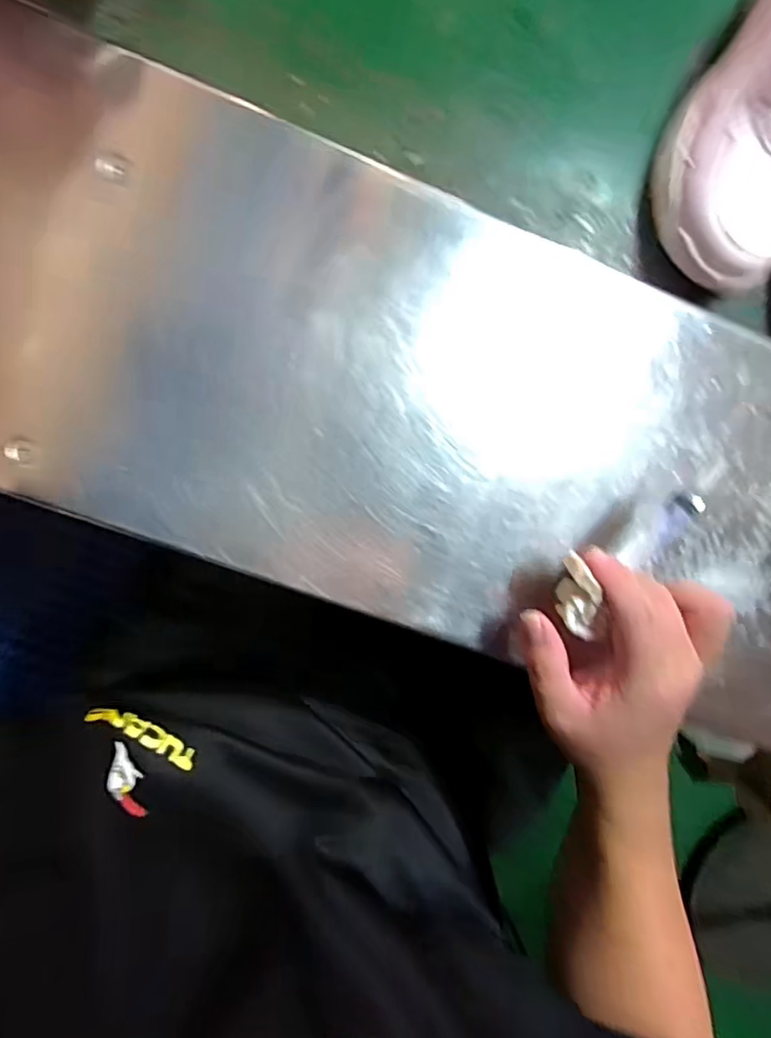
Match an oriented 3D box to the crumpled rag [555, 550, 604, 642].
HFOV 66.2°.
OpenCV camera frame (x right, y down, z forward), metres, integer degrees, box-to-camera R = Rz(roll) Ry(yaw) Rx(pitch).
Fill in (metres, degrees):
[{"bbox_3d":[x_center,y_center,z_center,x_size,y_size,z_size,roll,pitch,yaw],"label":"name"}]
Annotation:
[{"bbox_3d":[0.101,0.042,0.309,0.016,0.018,0.044,-3,96,-5],"label":"crumpled rag"}]

